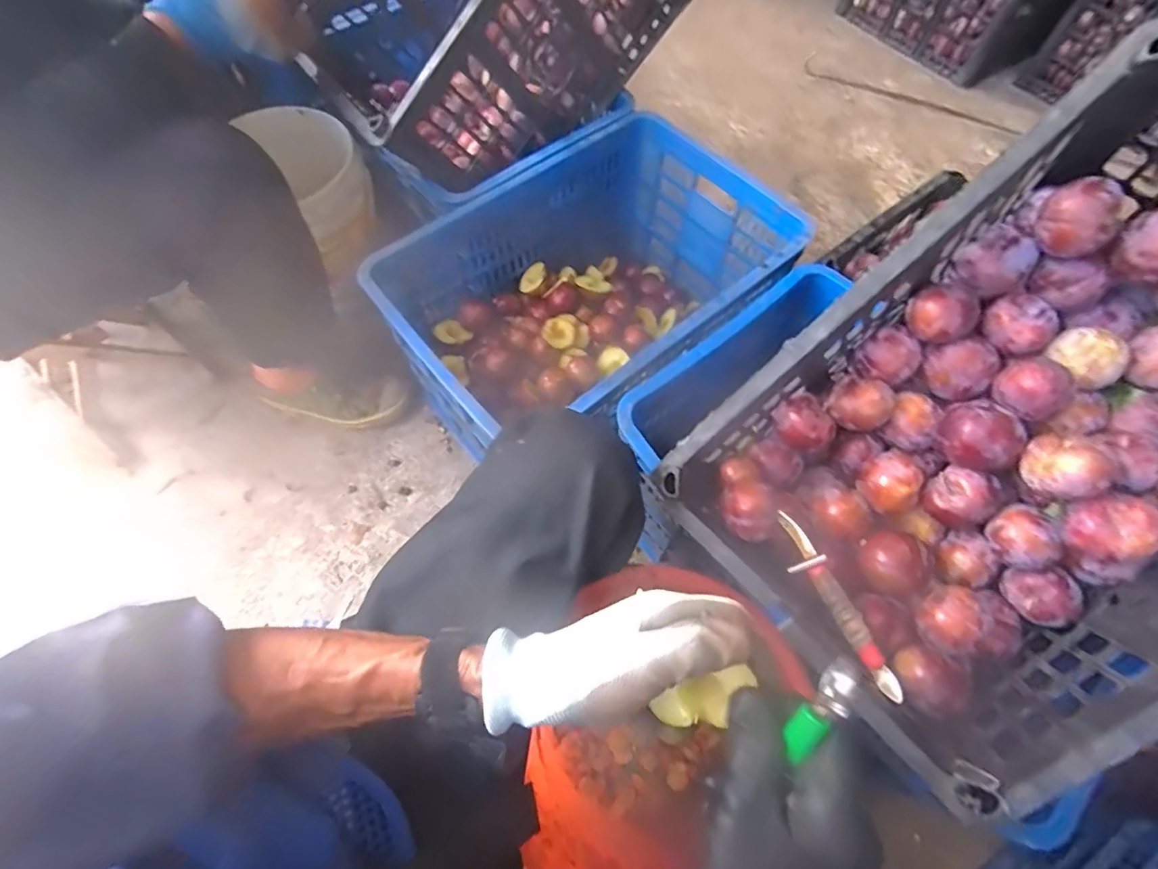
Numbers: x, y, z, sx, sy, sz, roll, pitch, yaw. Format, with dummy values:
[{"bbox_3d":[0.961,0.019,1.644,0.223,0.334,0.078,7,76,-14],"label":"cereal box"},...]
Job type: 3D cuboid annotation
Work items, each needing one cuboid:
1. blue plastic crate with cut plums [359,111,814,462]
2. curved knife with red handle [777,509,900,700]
[{"bbox_3d":[0.017,-0.206,0.809,0.538,0.264,0.386,-38,70,-16],"label":"blue plastic crate with cut plums"},{"bbox_3d":[0.234,0.152,0.478,0.028,0.017,0.173,-22,67,-10],"label":"curved knife with red handle"}]

